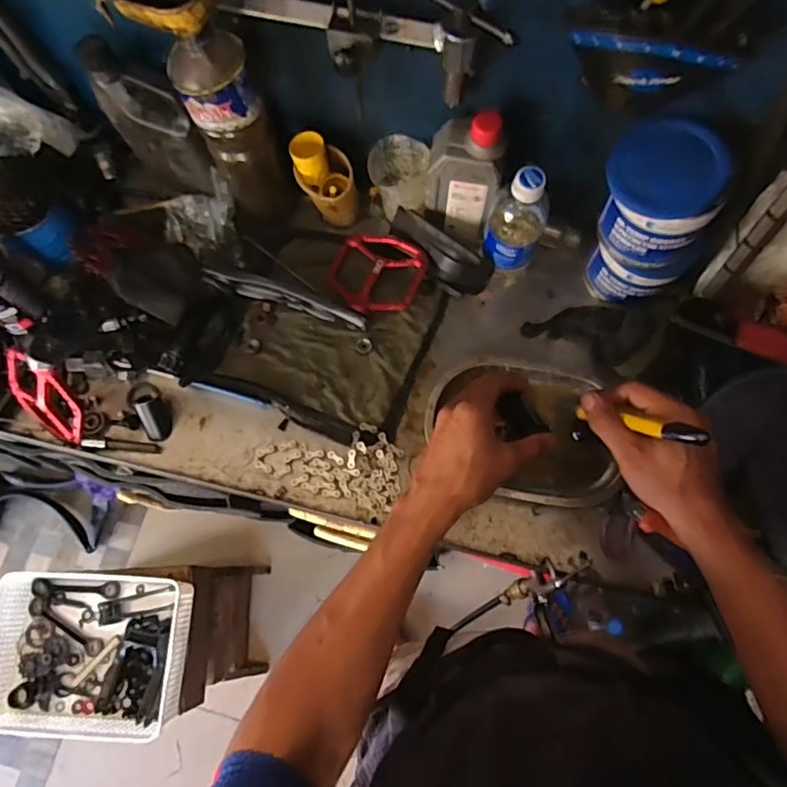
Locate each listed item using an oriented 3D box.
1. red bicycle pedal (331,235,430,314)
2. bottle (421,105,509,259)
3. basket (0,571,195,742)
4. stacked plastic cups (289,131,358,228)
[{"bbox_3d":[-0.023,-0.142,0.658,0.112,0.031,0.104,18,74,8],"label":"red bicycle pedal"},{"bbox_3d":[0.079,-0.235,0.602,0.082,0.165,0.051,18,74,8],"label":"bottle"},{"bbox_3d":[-0.537,0.455,0.946,0.338,0.065,0.266,1,72,3],"label":"basket"},{"bbox_3d":[-0.078,-0.245,0.649,0.062,0.115,0.067,-1,72,2],"label":"stacked plastic cups"}]

